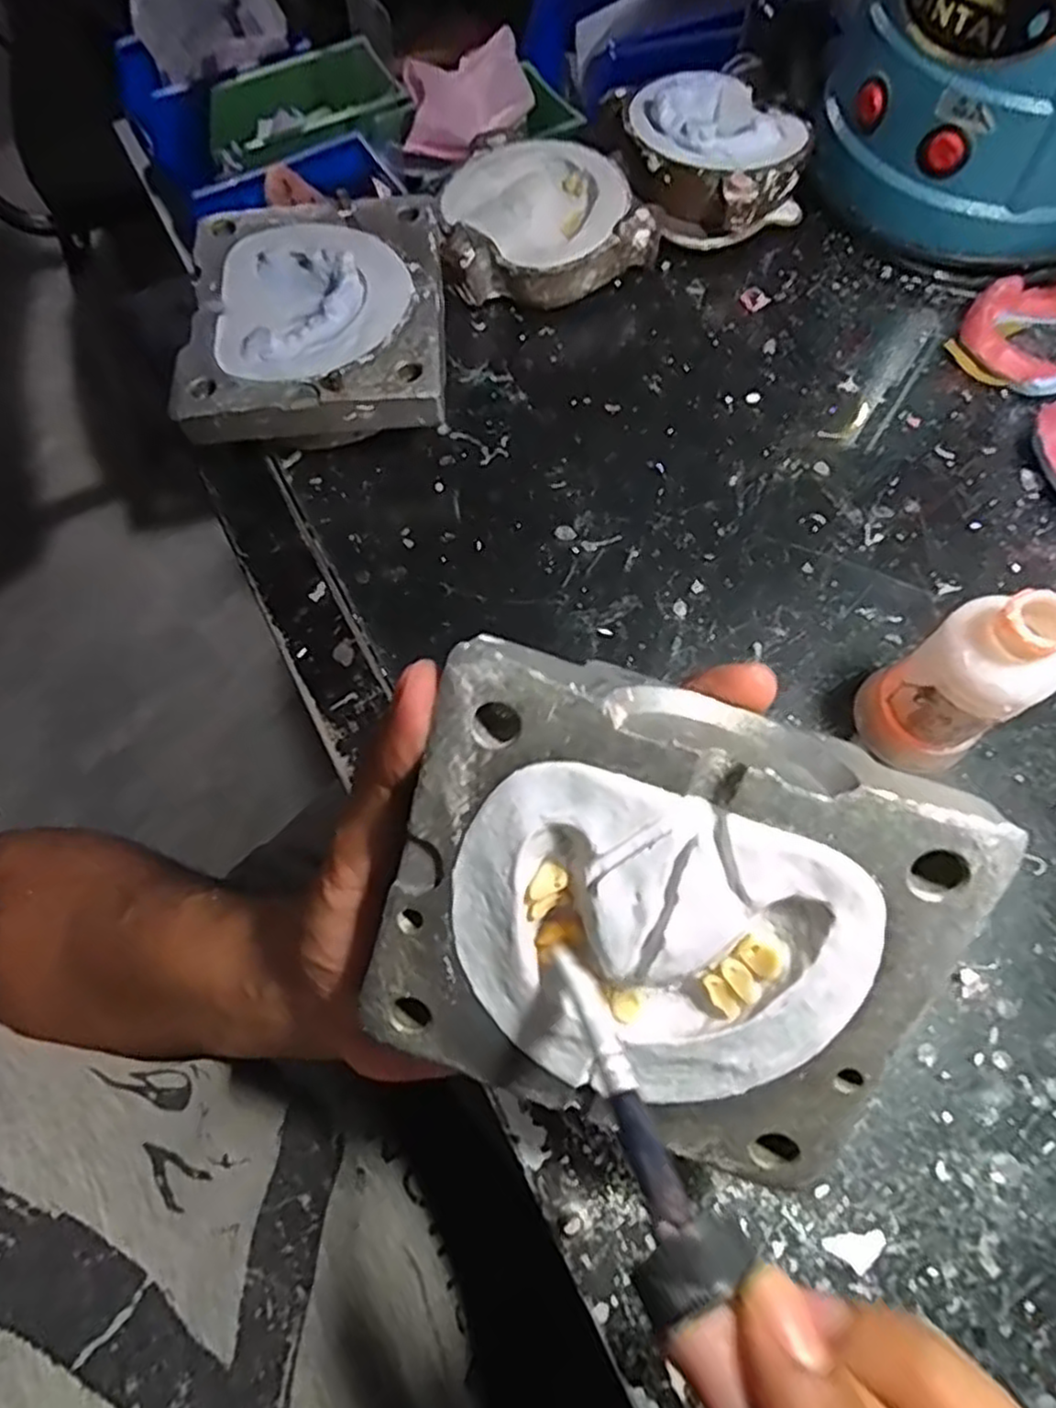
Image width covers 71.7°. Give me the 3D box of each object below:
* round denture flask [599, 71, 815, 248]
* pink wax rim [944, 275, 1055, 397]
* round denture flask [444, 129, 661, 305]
[{"bbox_3d":[0.095,-0.287,0.389,0.094,0.044,0.100,0,68,1],"label":"round denture flask"},{"bbox_3d":[0.238,-0.180,0.354,0.052,0.021,0.061,22,70,10],"label":"pink wax rim"},{"bbox_3d":[0.006,-0.250,0.381,0.105,0.037,0.099,-13,68,-4],"label":"round denture flask"}]

